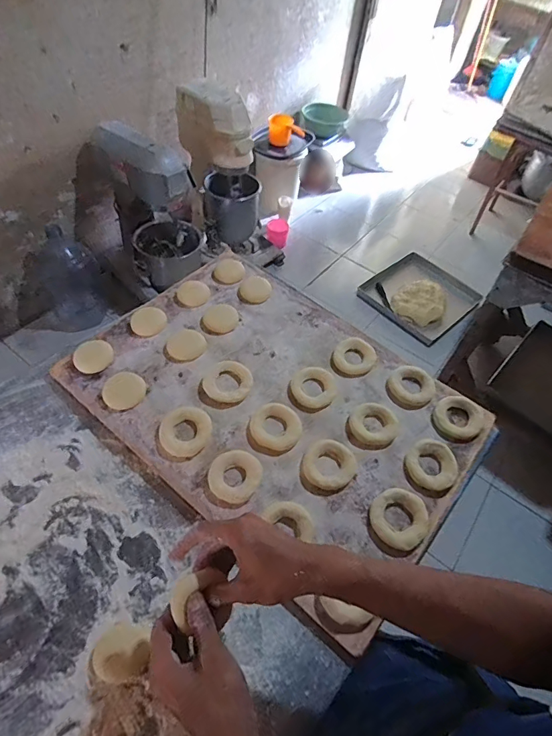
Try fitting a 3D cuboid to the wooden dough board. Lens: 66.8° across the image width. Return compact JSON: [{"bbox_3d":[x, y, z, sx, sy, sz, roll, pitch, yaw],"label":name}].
[{"bbox_3d":[0.000,0.040,0.674,0.583,0.024,0.421,36,60,20],"label":"wooden dough board"}]

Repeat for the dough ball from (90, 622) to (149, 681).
[{"bbox_3d":[-0.174,0.313,0.464,0.055,0.021,0.052,-6,55,-8],"label":"dough ball"}]

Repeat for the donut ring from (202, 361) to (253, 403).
[{"bbox_3d":[-0.077,0.023,0.669,0.077,0.013,0.071,2,55,-3],"label":"donut ring"}]

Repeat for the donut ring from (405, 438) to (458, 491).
[{"bbox_3d":[0.229,0.141,0.613,0.072,0.014,0.072,2,55,-3],"label":"donut ring"}]

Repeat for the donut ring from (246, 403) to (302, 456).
[{"bbox_3d":[-0.001,0.090,0.630,0.076,0.014,0.080,2,55,-3],"label":"donut ring"}]

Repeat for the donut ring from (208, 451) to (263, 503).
[{"bbox_3d":[-0.057,0.150,0.582,0.070,0.010,0.070,2,55,-3],"label":"donut ring"}]

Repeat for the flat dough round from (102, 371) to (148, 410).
[{"bbox_3d":[-0.235,0.034,0.650,0.062,0.012,0.060,2,55,-3],"label":"flat dough round"}]

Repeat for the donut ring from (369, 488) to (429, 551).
[{"bbox_3d":[0.167,0.200,0.559,0.076,0.016,0.073,2,55,-3],"label":"donut ring"}]

